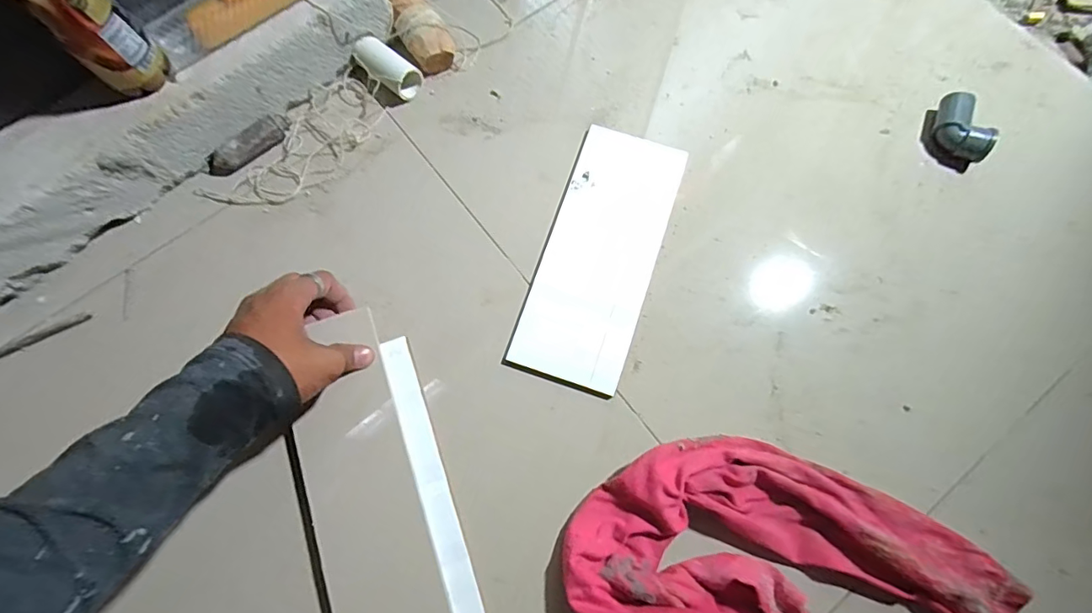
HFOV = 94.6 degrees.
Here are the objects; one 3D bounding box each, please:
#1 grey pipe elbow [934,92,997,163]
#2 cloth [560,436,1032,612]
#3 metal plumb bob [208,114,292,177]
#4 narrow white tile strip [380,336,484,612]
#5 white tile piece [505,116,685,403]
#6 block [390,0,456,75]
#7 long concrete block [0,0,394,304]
[{"bbox_3d":[0.403,-0.173,0.488,0.043,0.034,0.065,21,75,7],"label":"grey pipe elbow"},{"bbox_3d":[0.152,0.215,0.359,0.314,0.072,0.250,-34,76,-9],"label":"cloth"},{"bbox_3d":[-0.291,-0.158,0.490,0.088,0.026,0.024,-41,77,-10],"label":"metal plumb bob"},{"bbox_3d":[-0.093,0.144,0.412,0.023,0.015,0.247,-19,75,-5],"label":"narrow white tile strip"},{"bbox_3d":[0.050,-0.050,0.462,0.099,0.008,0.247,18,75,6],"label":"white tile piece"},{"bbox_3d":[-0.128,-0.285,0.513,0.045,0.031,0.089,-28,92,-7],"label":"block"},{"bbox_3d":[-0.408,-0.140,0.459,0.586,0.084,0.104,-40,77,-10],"label":"long concrete block"}]

